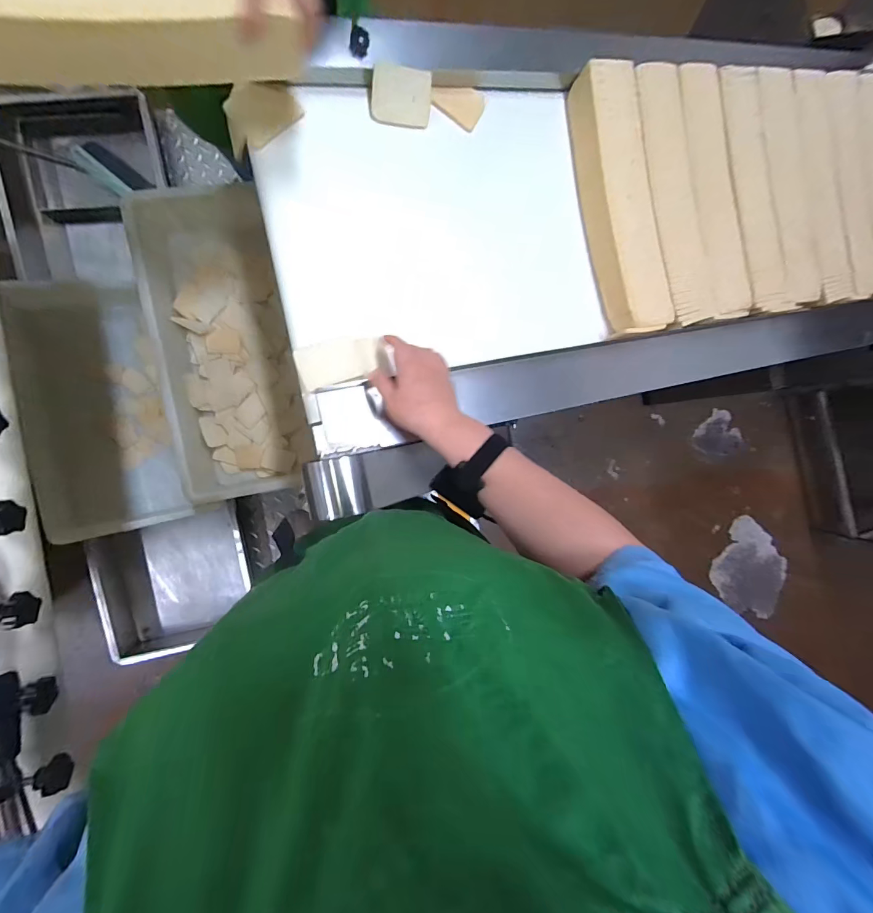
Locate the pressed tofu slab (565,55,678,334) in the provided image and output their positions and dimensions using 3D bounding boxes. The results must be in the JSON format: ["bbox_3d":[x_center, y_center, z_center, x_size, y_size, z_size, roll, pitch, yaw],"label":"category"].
[{"bbox_3d":[0.270,-0.362,0.598,0.096,0.046,0.363,-13,95,-8],"label":"pressed tofu slab"}]

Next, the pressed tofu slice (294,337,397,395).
[{"bbox_3d":[-0.118,-0.121,0.526,0.114,0.010,0.053,-15,95,-9],"label":"pressed tofu slice"}]

